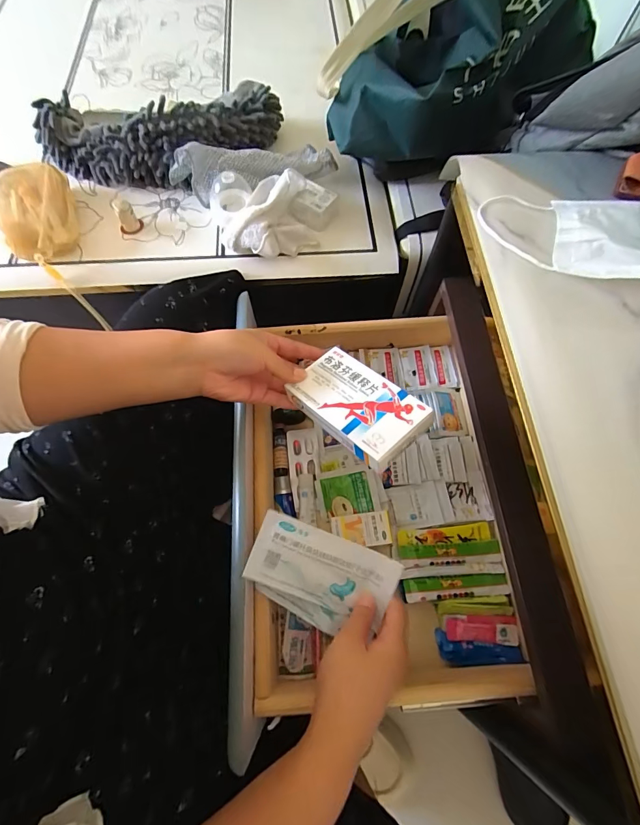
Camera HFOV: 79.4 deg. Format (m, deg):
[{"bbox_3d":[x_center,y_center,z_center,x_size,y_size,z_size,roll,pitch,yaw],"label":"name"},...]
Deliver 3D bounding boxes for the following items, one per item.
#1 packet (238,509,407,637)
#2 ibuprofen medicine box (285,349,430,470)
[{"bbox_3d":[0.002,0.143,0.348,0.128,0.009,0.066,22,90,2],"label":"packet"},{"bbox_3d":[0.034,-0.009,0.362,0.074,0.015,0.132,-39,54,-16],"label":"ibuprofen medicine box"}]

